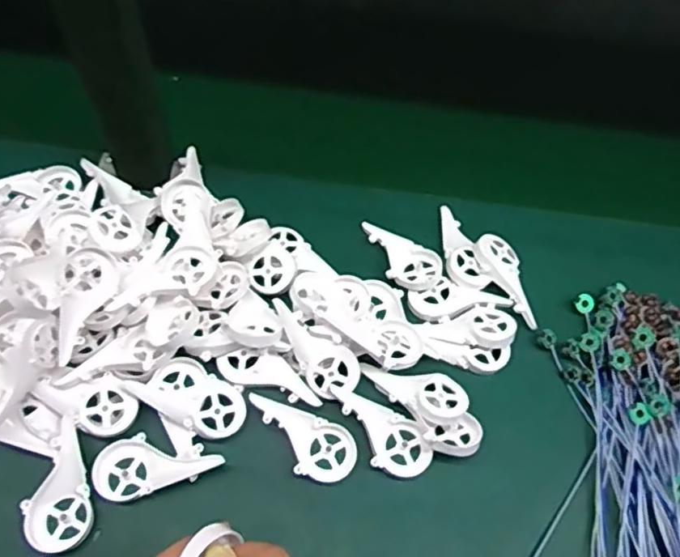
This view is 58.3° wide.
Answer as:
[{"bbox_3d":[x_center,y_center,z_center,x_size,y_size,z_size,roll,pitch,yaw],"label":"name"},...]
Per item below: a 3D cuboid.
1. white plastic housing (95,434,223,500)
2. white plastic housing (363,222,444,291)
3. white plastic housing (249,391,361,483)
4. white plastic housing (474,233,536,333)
[{"bbox_3d":[-0.139,0.137,0.461,0.091,0.014,0.044,-14,62,-11],"label":"white plastic housing"},{"bbox_3d":[0.053,-0.018,0.568,0.087,0.009,0.047,28,62,12],"label":"white plastic housing"},{"bbox_3d":[-0.032,0.127,0.477,0.091,0.012,0.046,17,61,6],"label":"white plastic housing"},{"bbox_3d":[0.152,0.002,0.560,0.039,0.018,0.092,-9,61,-8],"label":"white plastic housing"}]

